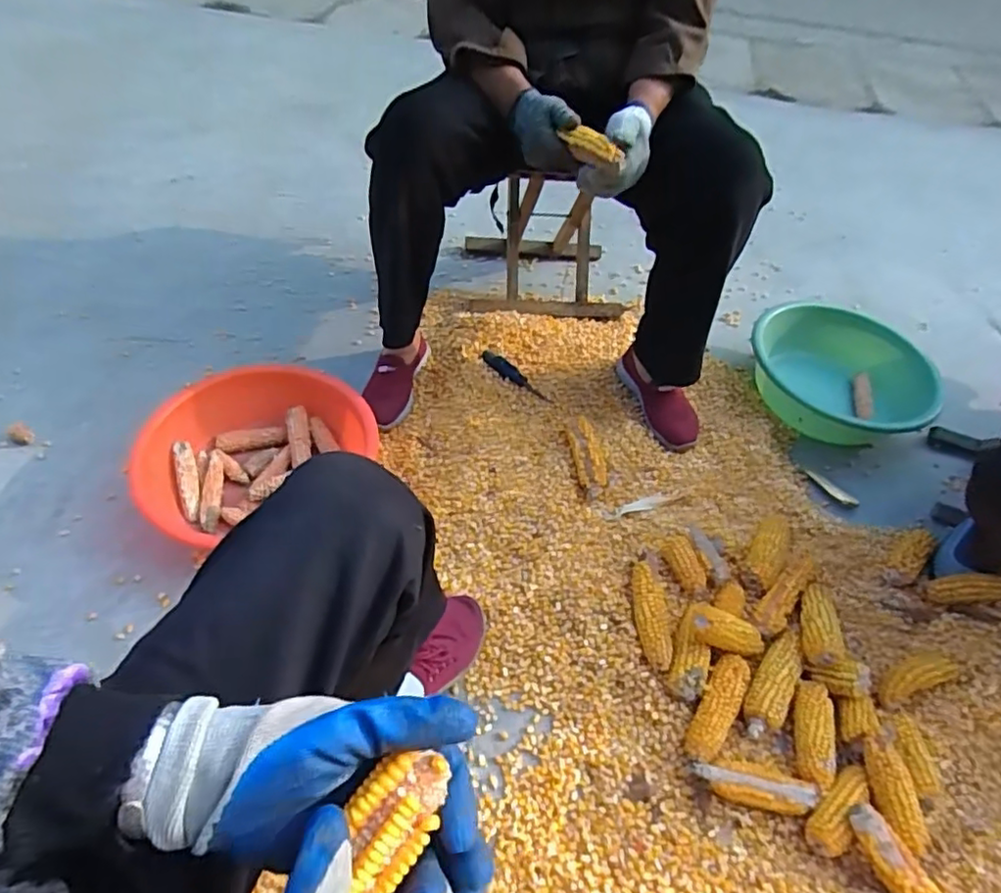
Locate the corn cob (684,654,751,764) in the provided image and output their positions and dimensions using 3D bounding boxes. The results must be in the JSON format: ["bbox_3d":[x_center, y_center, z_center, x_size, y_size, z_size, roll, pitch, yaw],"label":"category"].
[{"bbox_3d":[0.281,0.339,0.806,0.045,0.039,0.147,30,53,19],"label":"corn cob"}]

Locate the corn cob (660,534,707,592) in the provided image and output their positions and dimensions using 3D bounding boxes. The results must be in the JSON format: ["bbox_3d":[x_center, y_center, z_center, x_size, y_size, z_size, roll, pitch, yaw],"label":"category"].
[{"bbox_3d":[0.275,0.170,0.922,0.048,0.044,0.091,-17,54,-18],"label":"corn cob"}]

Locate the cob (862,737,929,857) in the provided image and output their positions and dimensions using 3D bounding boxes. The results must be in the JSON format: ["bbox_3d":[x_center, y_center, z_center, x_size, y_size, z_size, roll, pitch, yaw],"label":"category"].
[{"bbox_3d":[0.463,0.410,0.733,0.038,0.034,0.119,-7,66,-11],"label":"cob"}]

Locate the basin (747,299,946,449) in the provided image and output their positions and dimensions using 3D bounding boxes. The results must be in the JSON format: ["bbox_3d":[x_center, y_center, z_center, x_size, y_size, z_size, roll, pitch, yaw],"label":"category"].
[{"bbox_3d":[0.668,-0.144,1.224,0.342,0.094,0.329,3,49,-3],"label":"basin"}]

